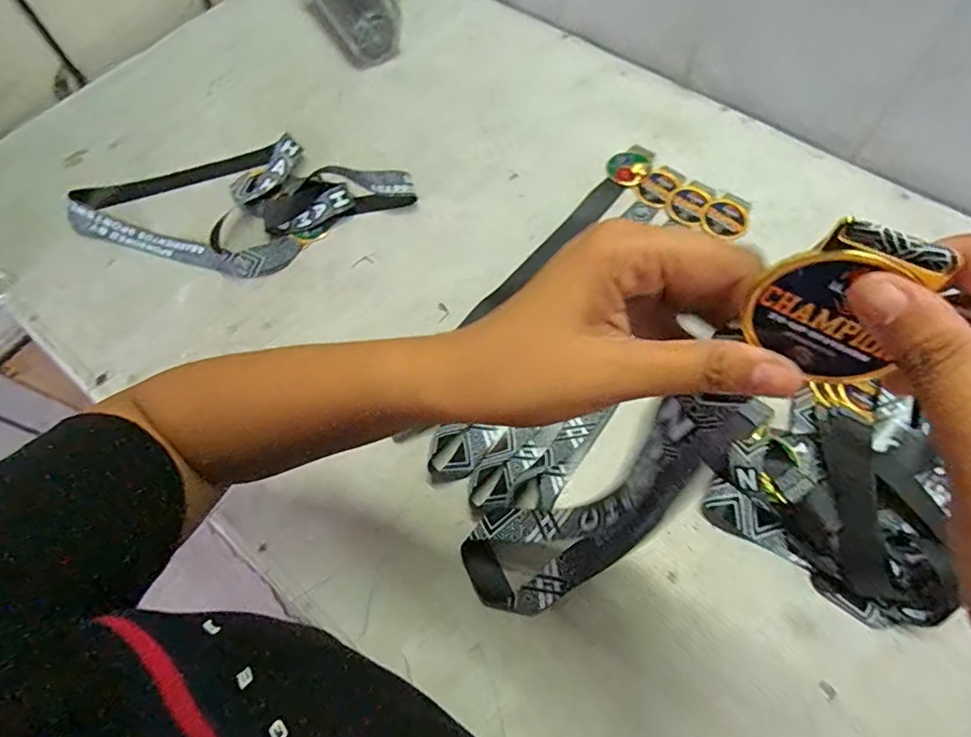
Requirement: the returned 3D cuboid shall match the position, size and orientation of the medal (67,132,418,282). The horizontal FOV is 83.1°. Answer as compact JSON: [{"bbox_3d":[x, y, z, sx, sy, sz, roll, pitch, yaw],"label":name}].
[{"bbox_3d":[-0.271,-0.187,0.598,0.364,0.046,0.174,17,67,11],"label":"medal"}]

